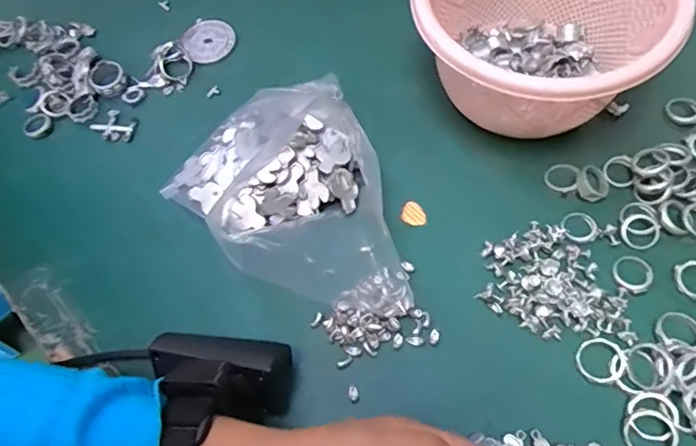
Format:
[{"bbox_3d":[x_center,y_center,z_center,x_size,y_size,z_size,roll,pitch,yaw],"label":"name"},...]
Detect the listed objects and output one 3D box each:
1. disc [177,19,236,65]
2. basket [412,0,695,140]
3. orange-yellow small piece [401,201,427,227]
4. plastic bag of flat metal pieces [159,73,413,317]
[{"bbox_3d":[-0.112,-0.146,0.436,0.043,0.008,0.034,-31,89,-13],"label":"disc"},{"bbox_3d":[0.117,-0.120,0.344,0.138,0.088,0.139,-1,64,3],"label":"basket"},{"bbox_3d":[0.042,-0.006,0.352,0.016,0.004,0.019,-29,69,-18],"label":"orange-yellow small piece"},{"bbox_3d":[-0.025,-0.011,0.343,0.124,0.033,0.163,-33,67,-12],"label":"plastic bag of flat metal pieces"}]

